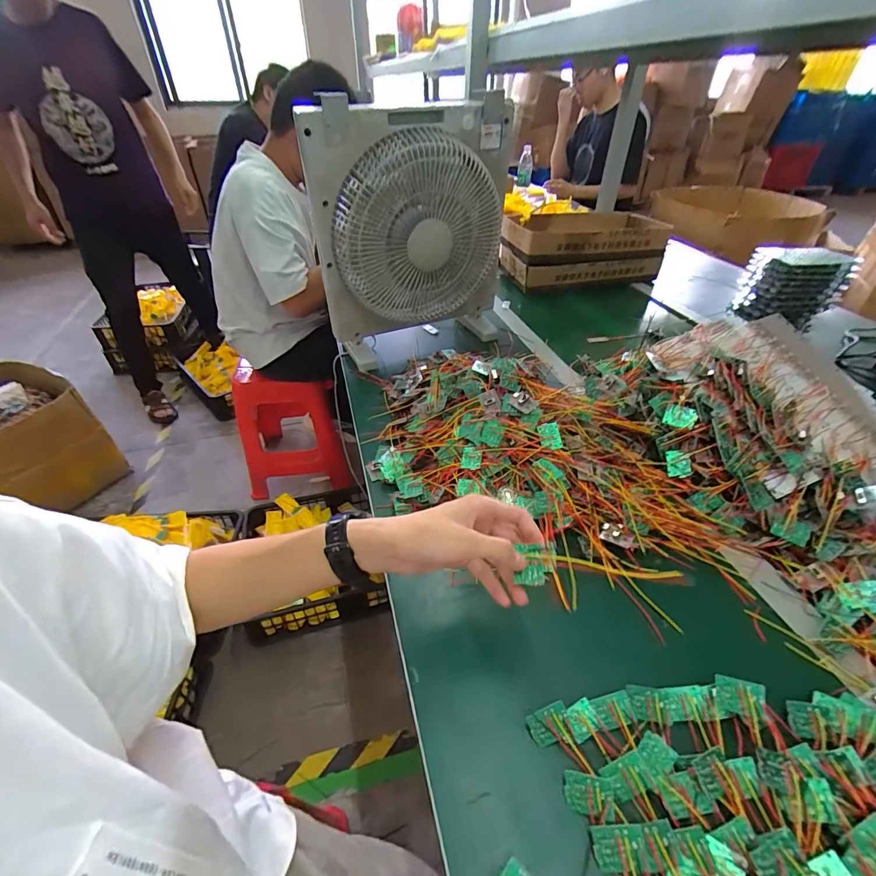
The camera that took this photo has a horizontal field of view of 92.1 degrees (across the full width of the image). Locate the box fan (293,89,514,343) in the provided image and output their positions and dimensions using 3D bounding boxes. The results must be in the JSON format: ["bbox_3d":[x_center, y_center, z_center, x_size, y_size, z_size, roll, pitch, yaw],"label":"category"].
[{"bbox_3d":[-0.032,-0.387,0.789,0.361,0.361,0.113,-19,43,-22],"label":"box fan"}]

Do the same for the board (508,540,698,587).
[{"bbox_3d":[0.133,0.108,0.349,0.130,0.014,0.034,-1,37,21],"label":"board"}]

